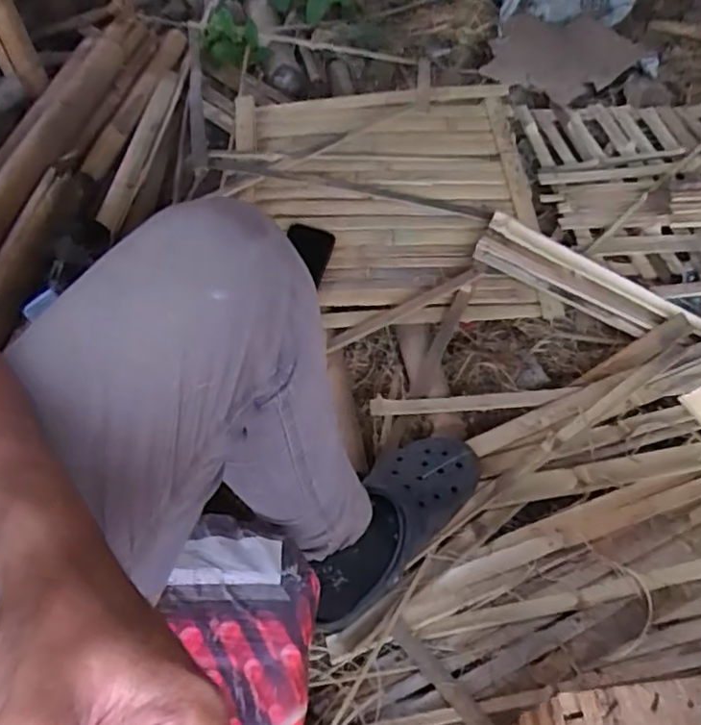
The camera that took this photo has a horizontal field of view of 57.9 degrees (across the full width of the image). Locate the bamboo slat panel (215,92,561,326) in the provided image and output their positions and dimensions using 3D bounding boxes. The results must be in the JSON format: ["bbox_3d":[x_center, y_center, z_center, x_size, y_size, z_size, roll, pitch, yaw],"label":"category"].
[{"bbox_3d":[0.065,-0.289,1.072,0.489,0.049,0.499,-4,65,-7],"label":"bamboo slat panel"}]

